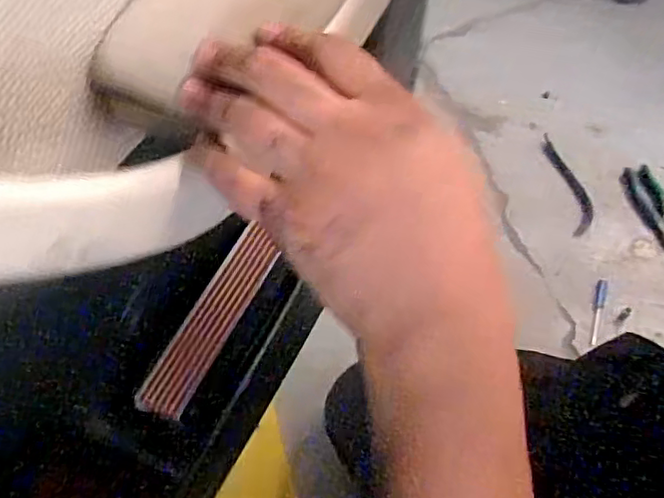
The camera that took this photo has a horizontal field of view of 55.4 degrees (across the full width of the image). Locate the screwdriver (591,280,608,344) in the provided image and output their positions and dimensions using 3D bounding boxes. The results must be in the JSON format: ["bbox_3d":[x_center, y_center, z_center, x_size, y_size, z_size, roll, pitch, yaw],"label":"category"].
[{"bbox_3d":[0.464,0.107,1.100,0.019,0.018,0.128,16,58,13],"label":"screwdriver"}]

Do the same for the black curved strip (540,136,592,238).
[{"bbox_3d":[0.480,-0.131,1.283,0.058,0.020,0.260,-6,56,-2],"label":"black curved strip"}]

